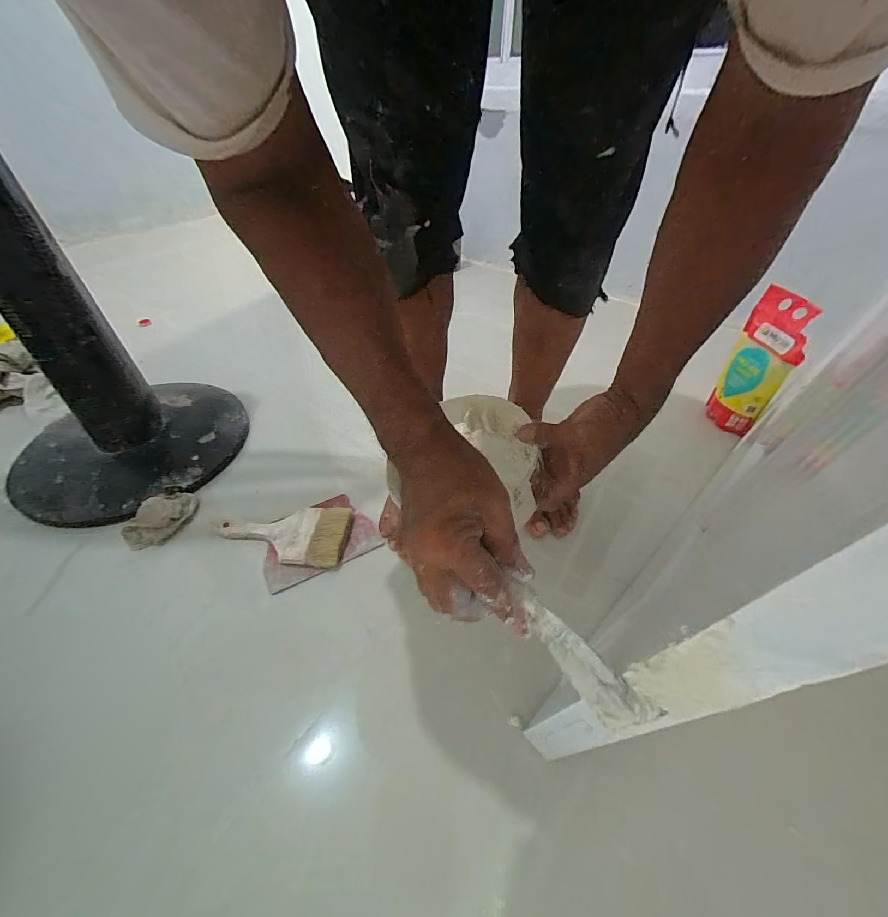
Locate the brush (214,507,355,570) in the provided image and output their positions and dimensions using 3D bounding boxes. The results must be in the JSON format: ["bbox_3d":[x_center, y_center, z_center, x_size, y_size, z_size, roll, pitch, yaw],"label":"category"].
[{"bbox_3d":[-0.254,0.114,0.623,0.208,0.032,0.105,5,44,5],"label":"brush"}]

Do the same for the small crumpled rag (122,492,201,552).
[{"bbox_3d":[-0.445,0.093,0.633,0.065,0.039,0.116,3,44,3],"label":"small crumpled rag"}]

